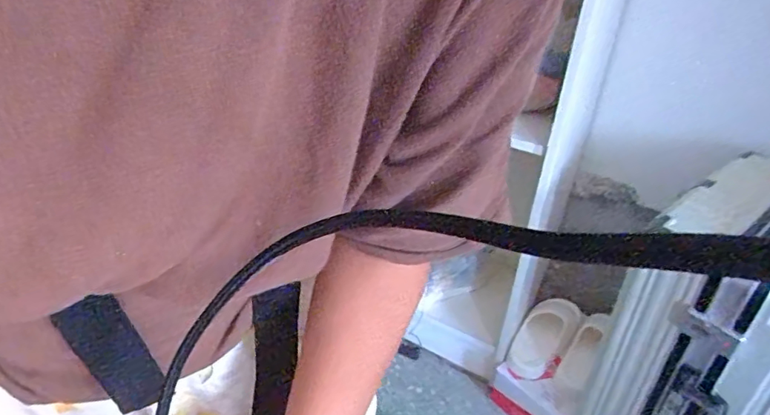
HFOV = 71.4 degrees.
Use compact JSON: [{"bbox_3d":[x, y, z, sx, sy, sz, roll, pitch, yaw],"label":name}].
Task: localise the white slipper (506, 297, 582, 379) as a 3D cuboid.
[{"bbox_3d":[0.369,0.291,1.234,0.111,0.061,0.224,23,38,27],"label":"white slipper"}]

